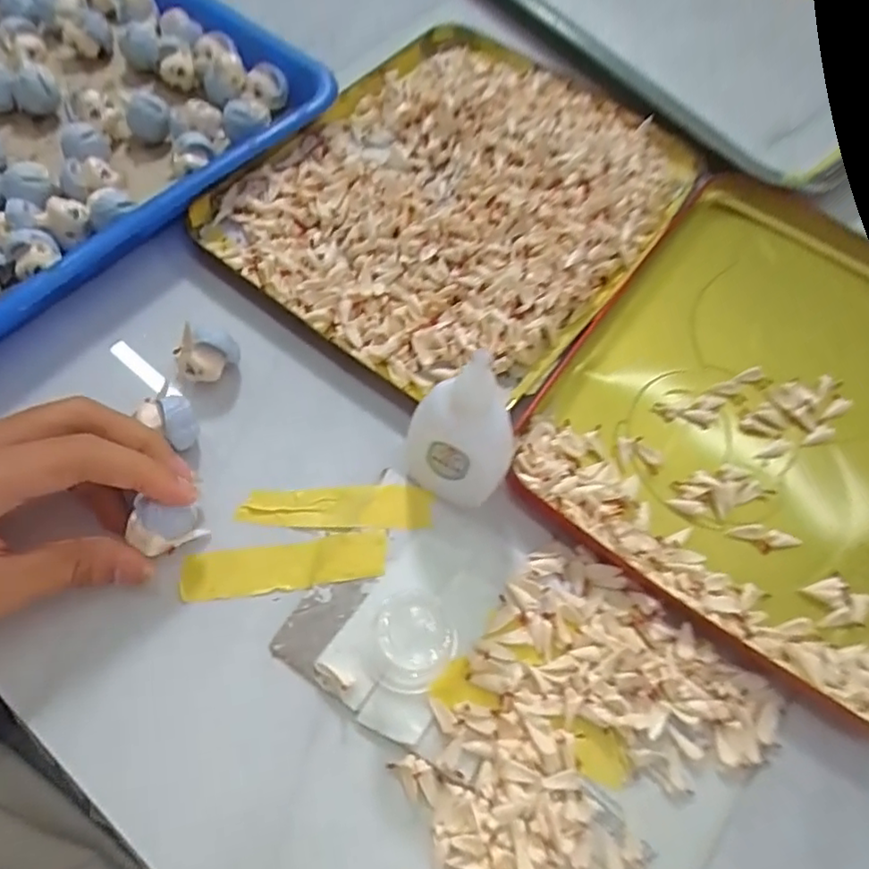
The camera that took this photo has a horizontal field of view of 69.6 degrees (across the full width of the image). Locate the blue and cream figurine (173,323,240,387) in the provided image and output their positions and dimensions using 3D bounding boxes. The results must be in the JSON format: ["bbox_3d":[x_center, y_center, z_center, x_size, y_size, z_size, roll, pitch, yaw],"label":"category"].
[{"bbox_3d":[-0.106,-0.036,0.289,0.027,0.025,0.022,11,64,0],"label":"blue and cream figurine"}]

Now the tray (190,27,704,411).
[{"bbox_3d":[0.016,-0.137,0.346,0.197,0.014,0.240,35,69,11],"label":"tray"}]

